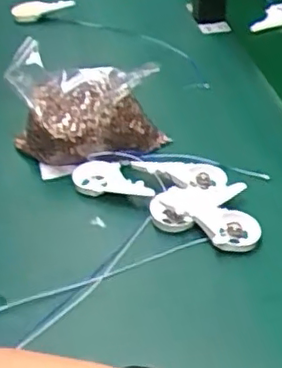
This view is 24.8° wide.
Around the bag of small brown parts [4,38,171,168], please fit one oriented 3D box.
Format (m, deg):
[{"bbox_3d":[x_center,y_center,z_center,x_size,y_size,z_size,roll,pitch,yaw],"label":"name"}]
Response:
[{"bbox_3d":[-0.069,-0.083,0.722,0.174,0.085,0.109,19,44,24],"label":"bag of small brown parts"}]

